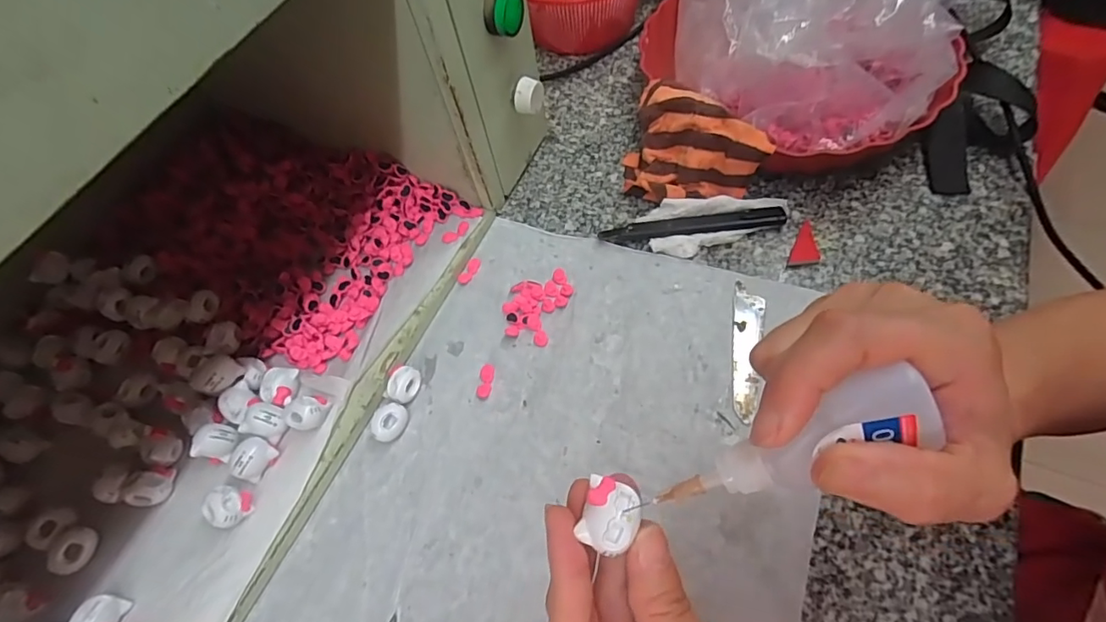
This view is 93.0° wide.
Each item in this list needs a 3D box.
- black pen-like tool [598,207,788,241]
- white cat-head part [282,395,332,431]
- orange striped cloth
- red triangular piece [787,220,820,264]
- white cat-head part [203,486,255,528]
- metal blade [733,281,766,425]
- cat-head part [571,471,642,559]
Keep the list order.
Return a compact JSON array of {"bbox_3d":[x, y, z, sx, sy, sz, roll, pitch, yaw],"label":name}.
[{"bbox_3d":[0.107,-0.066,0.404,0.138,0.014,0.018,-4,60,5],"label":"black pen-like tool"},{"bbox_3d":[-0.157,0.066,0.338,0.023,0.019,0.025,-3,60,5],"label":"white cat-head part"},{"bbox_3d":[0.112,-0.131,0.417,0.106,0.063,0.082,8,61,11],"label":"orange striped cloth"},{"bbox_3d":[0.192,-0.051,0.393,0.019,0.004,0.044,21,65,18],"label":"red triangular piece"},{"bbox_3d":[-0.195,0.119,0.318,0.023,0.020,0.022,-1,60,3],"label":"white cat-head part"},{"bbox_3d":[0.133,0.025,0.358,0.020,0.004,0.103,7,61,11],"label":"metal blade"},{"bbox_3d":[0.021,0.075,0.194,0.020,0.006,0.025,18,63,13],"label":"cat-head part"}]

